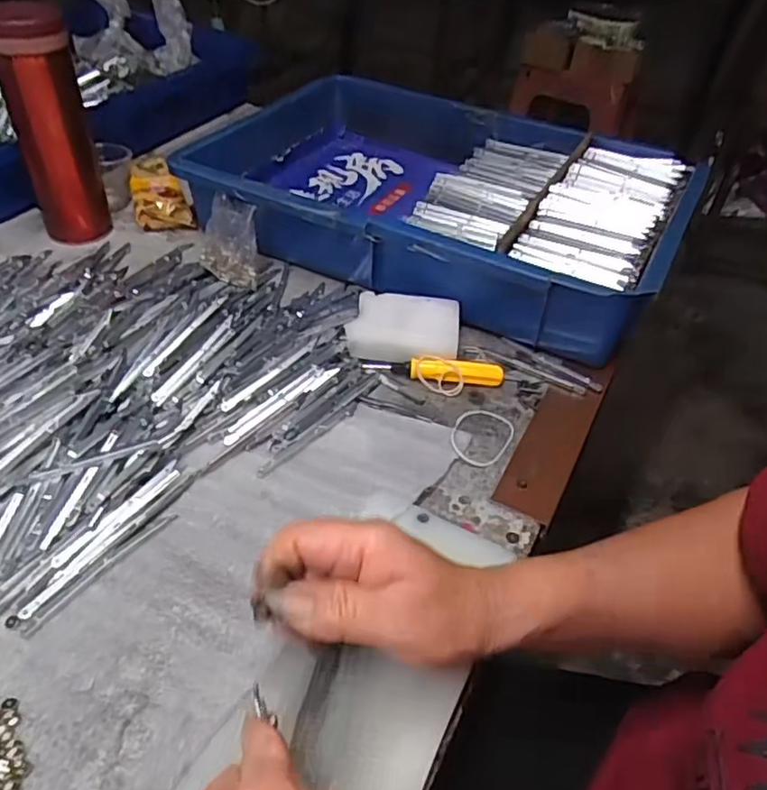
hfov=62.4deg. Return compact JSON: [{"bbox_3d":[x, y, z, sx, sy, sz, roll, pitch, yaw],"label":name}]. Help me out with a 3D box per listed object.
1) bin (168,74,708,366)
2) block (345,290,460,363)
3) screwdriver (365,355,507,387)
[{"bbox_3d":[0.056,-0.192,0.615,0.429,0.090,0.289,22,46,18],"label":"bin"},{"bbox_3d":[0.016,-0.054,0.498,0.084,0.012,0.061,6,61,4],"label":"block"},{"bbox_3d":[0.038,-0.021,0.481,0.104,0.015,0.015,7,43,2],"label":"screwdriver"}]

